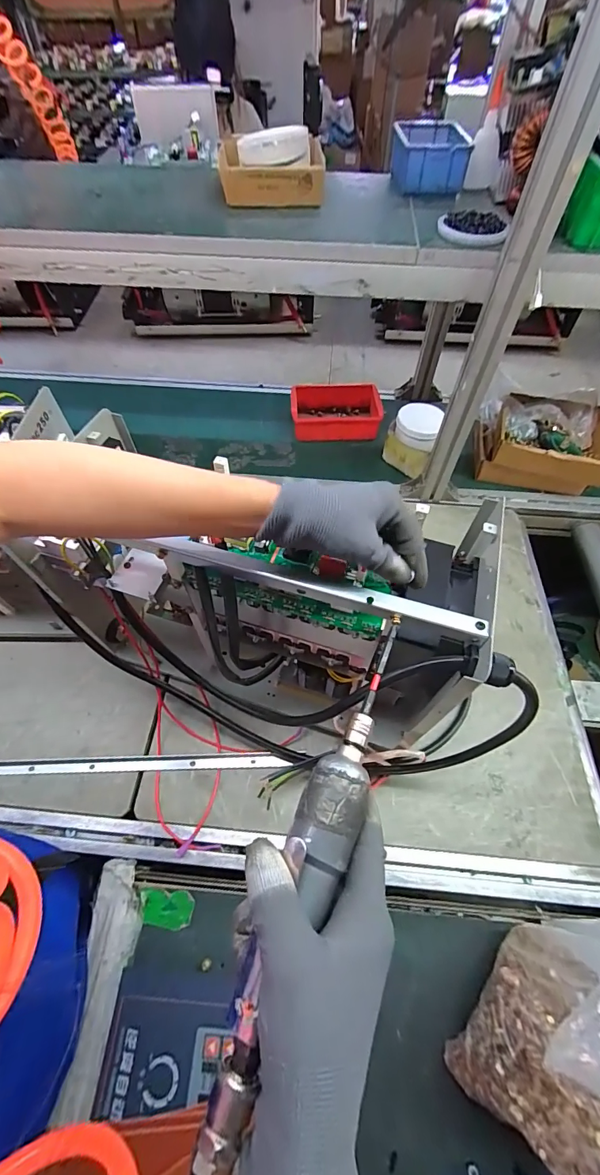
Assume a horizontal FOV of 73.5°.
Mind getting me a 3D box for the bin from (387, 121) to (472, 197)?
[{"bbox_3d":[0.196,-0.662,0.619,0.105,0.052,0.141,3,58,2],"label":"bin"}]

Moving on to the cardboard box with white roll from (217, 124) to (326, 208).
[{"bbox_3d":[-0.044,-0.633,0.601,0.153,0.054,0.166,-2,58,-1],"label":"cardboard box with white roll"}]

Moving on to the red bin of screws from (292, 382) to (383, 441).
[{"bbox_3d":[0.086,-0.396,0.916,0.212,0.055,0.151,-1,58,-1],"label":"red bin of screws"}]

